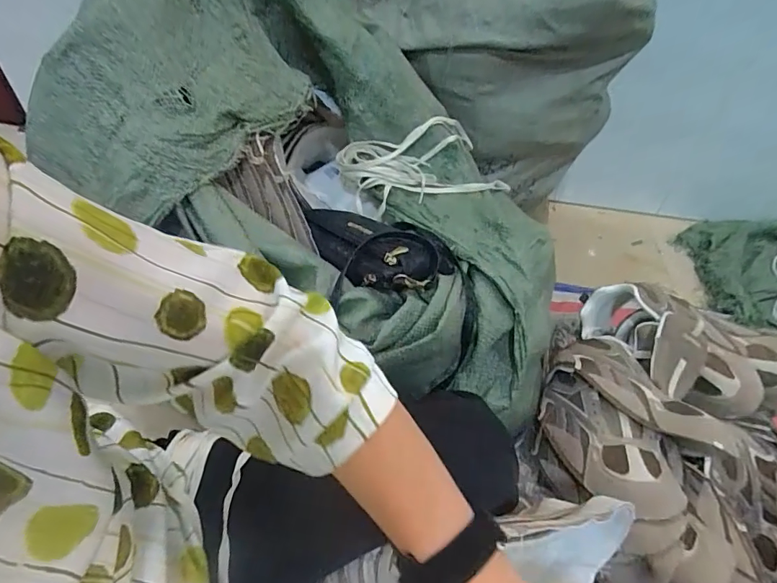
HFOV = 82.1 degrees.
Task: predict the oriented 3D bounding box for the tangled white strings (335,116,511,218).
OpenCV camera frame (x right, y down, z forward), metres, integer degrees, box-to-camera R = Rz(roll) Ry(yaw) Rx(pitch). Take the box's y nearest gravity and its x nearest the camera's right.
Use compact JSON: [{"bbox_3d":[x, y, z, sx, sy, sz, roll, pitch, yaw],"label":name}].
[{"bbox_3d":[0.059,-0.193,0.673,0.247,0.091,0.119,-17,51,-18],"label":"tangled white strings"}]

